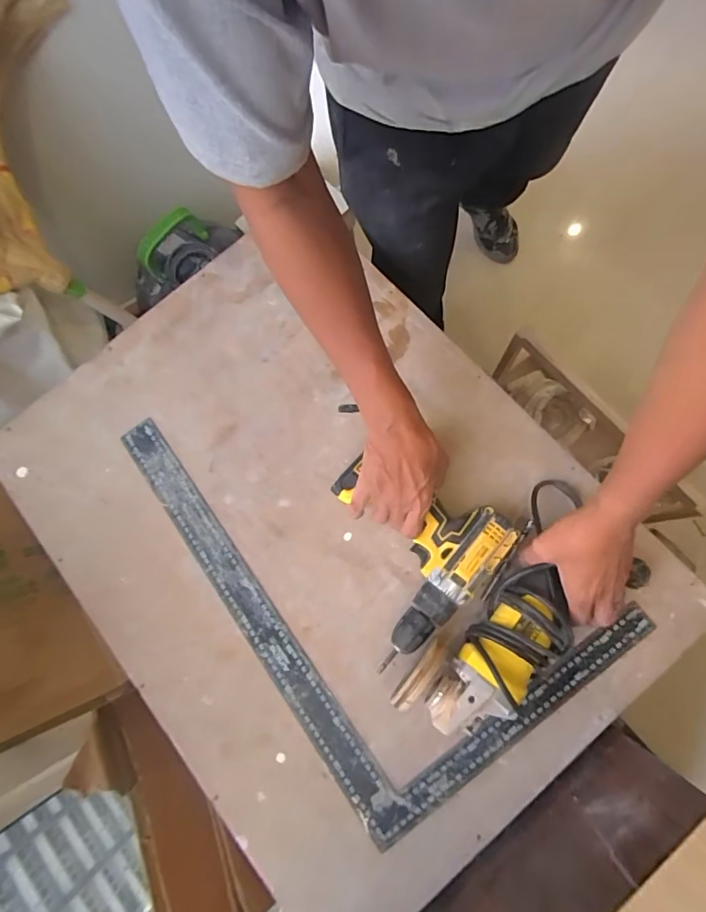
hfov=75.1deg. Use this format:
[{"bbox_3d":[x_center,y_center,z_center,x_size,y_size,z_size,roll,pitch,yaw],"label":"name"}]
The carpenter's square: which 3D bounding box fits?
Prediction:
[{"bbox_3d":[0.005,0.100,0.594,0.391,0.008,0.602,-38,77,-4],"label":"carpenter's square"}]

